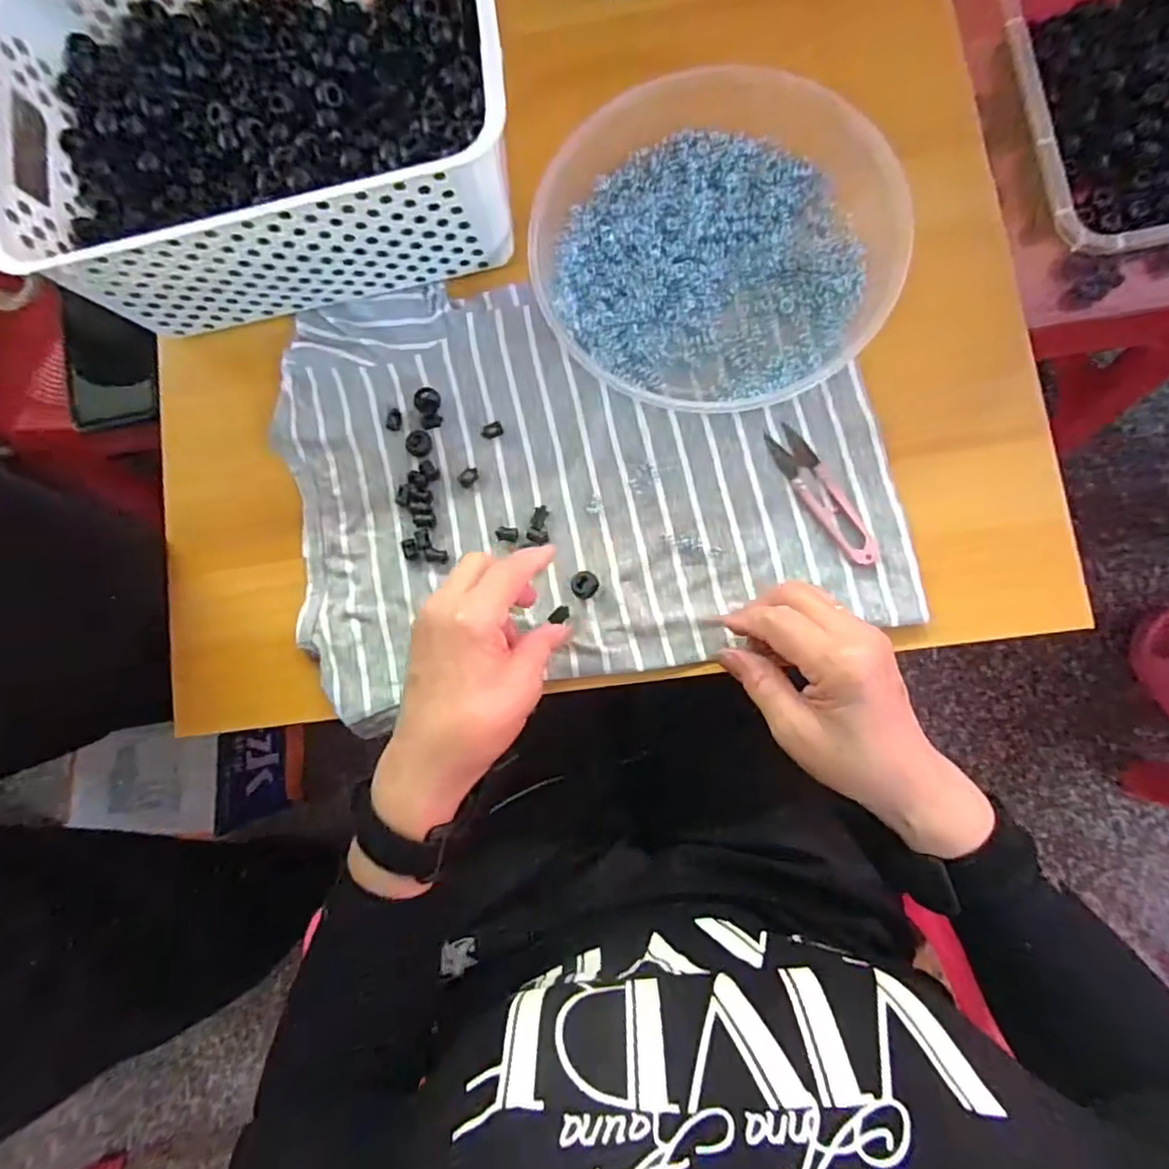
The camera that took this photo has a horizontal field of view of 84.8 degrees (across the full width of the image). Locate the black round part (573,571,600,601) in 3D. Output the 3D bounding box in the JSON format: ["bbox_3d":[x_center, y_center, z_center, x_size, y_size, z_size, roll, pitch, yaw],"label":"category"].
[{"bbox_3d":[0.000,0.000,0.412,0.017,0.007,0.017,-1,83,6],"label":"black round part"}]

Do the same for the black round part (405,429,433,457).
[{"bbox_3d":[-0.112,-0.095,0.433,0.017,0.006,0.018,-1,83,6],"label":"black round part"}]

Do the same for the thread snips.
[{"bbox_3d":[0.150,-0.057,0.402,0.023,0.009,0.101,-33,81,1],"label":"thread snips"}]

